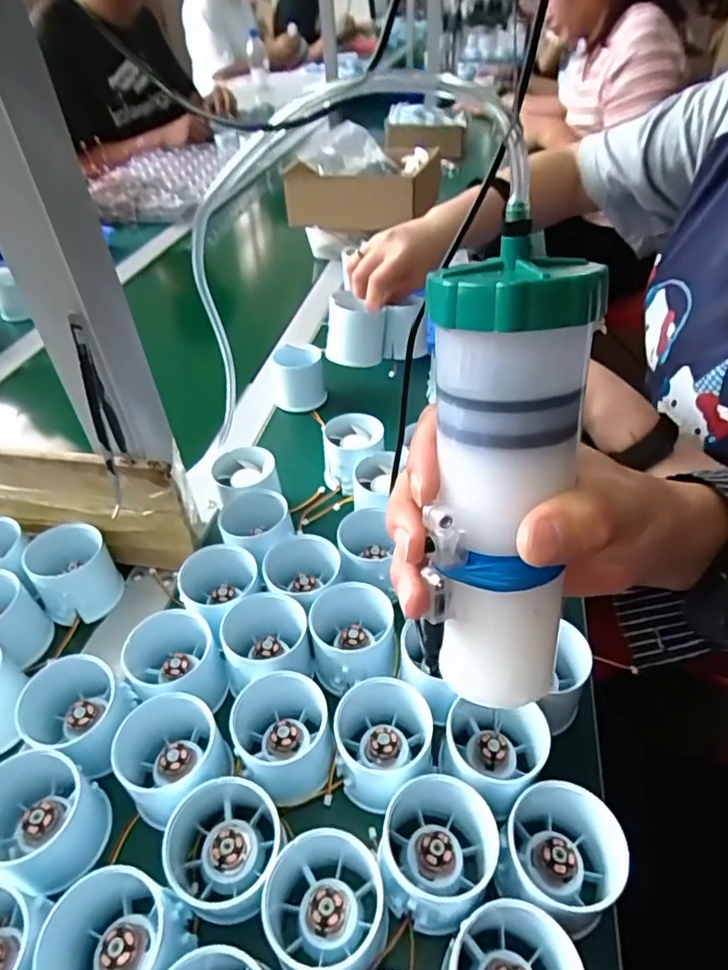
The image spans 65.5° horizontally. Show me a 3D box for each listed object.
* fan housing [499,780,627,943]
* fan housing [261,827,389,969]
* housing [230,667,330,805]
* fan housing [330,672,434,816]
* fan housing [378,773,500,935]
[{"bbox_3d":[0.094,0.171,0.269,0.048,0.046,0.049,-1,42,1],"label":"fan housing"},{"bbox_3d":[-0.016,0.190,0.260,0.058,0.049,0.054,-1,42,1],"label":"fan housing"},{"bbox_3d":[-0.046,0.140,0.319,0.054,0.047,0.059,-1,42,1],"label":"housing"},{"bbox_3d":[0.012,0.140,0.315,0.058,0.046,0.061,5,43,8],"label":"fan housing"},{"bbox_3d":[0.034,0.175,0.272,0.053,0.047,0.056,9,44,12],"label":"fan housing"}]

